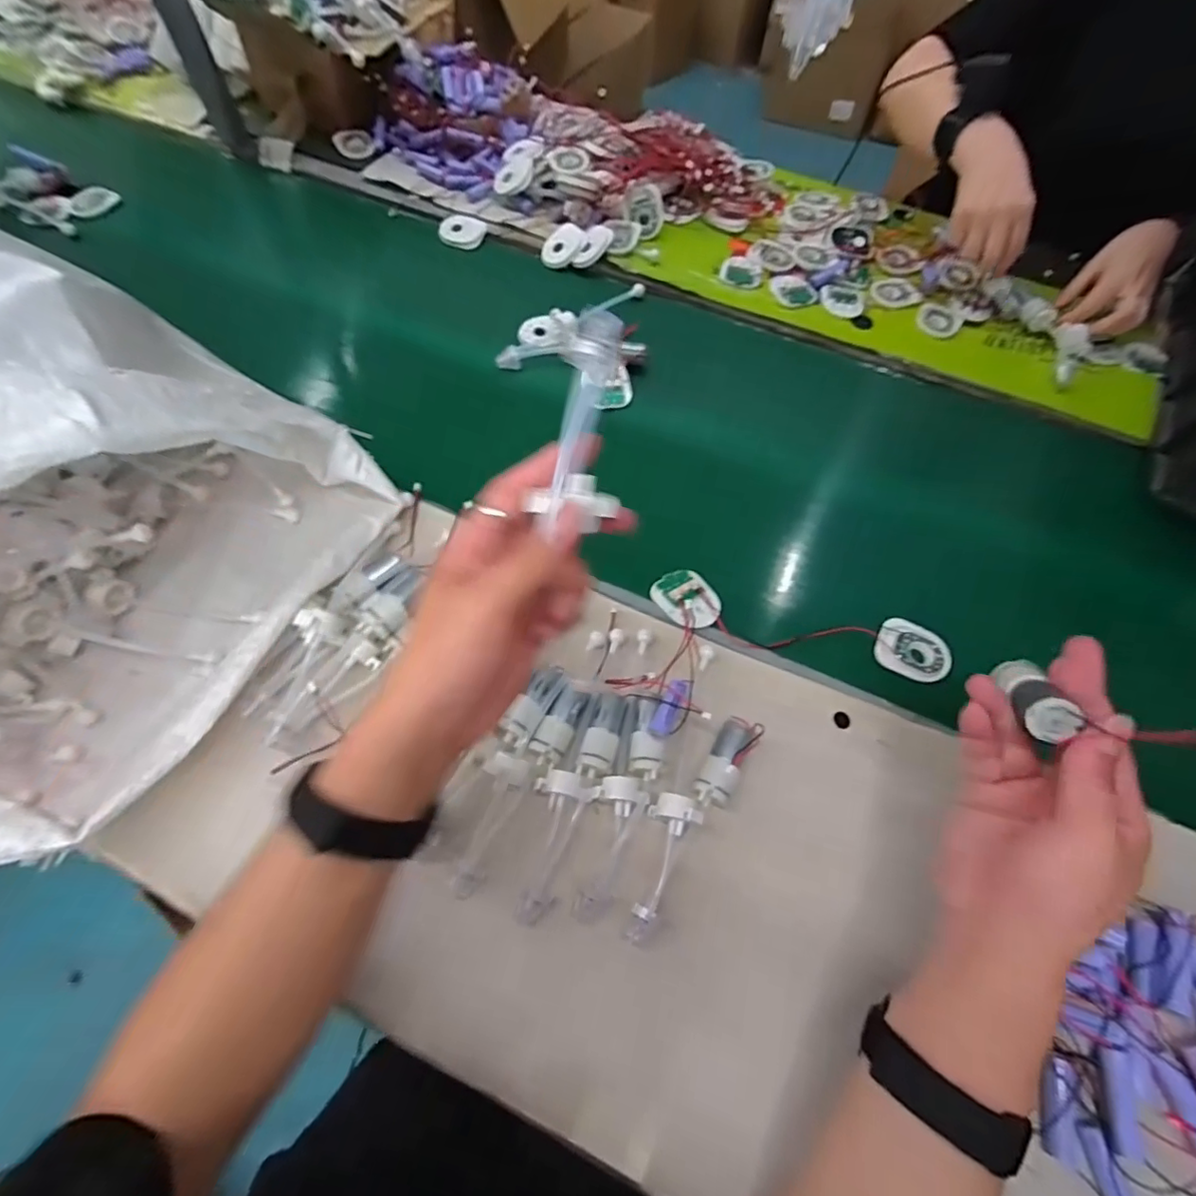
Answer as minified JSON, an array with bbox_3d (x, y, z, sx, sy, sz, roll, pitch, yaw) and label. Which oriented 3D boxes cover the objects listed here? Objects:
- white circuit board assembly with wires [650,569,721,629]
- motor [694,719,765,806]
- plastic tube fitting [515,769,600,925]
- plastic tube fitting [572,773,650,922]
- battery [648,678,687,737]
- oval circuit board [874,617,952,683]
[{"bbox_3d":[0.078,-0.002,0.486,0.049,0.015,0.059,-31,67,-18],"label":"white circuit board assembly with wires"},{"bbox_3d":[0.093,0.120,0.412,0.028,0.021,0.068,30,64,13],"label":"motor"},{"bbox_3d":[-0.030,0.166,0.382,0.040,0.019,0.095,14,62,5],"label":"plastic tube fitting"},{"bbox_3d":[0.009,0.167,0.383,0.032,0.018,0.091,14,62,5],"label":"plastic tube fitting"},{"bbox_3d":[0.052,0.078,0.414,0.016,0.011,0.053,22,44,10],"label":"battery"},{"bbox_3d":[0.263,0.045,0.475,0.059,0.008,0.048,32,65,14],"label":"oval circuit board"}]

